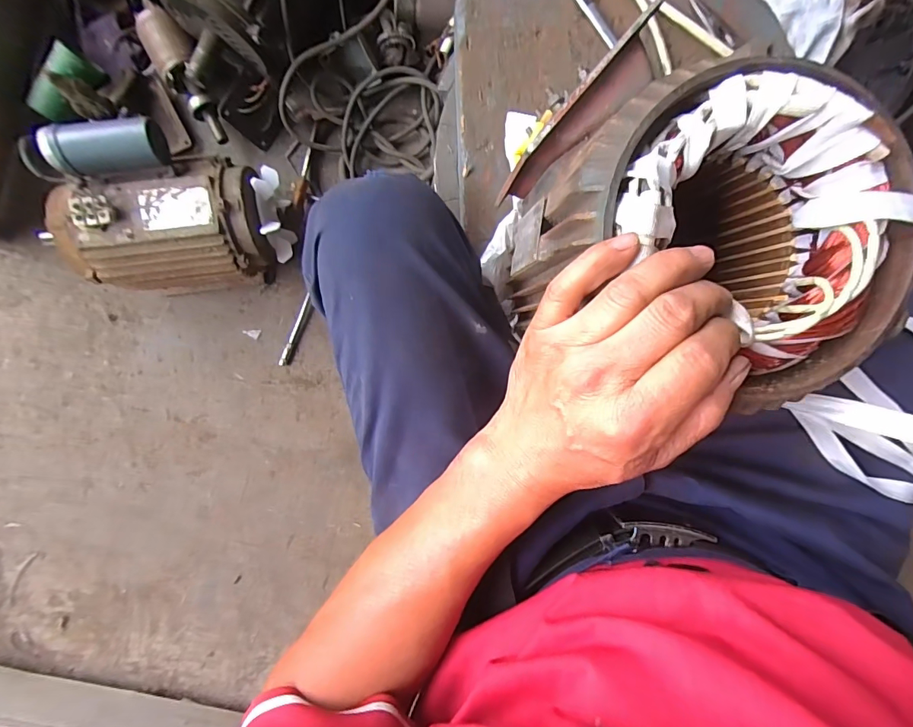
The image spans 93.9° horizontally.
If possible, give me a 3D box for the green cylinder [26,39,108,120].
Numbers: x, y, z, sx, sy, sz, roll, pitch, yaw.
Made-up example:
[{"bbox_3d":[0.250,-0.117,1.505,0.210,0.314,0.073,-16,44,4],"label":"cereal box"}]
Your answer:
[{"bbox_3d":[-0.571,-0.404,0.630,0.066,0.060,0.110,33,91,-5],"label":"green cylinder"}]

